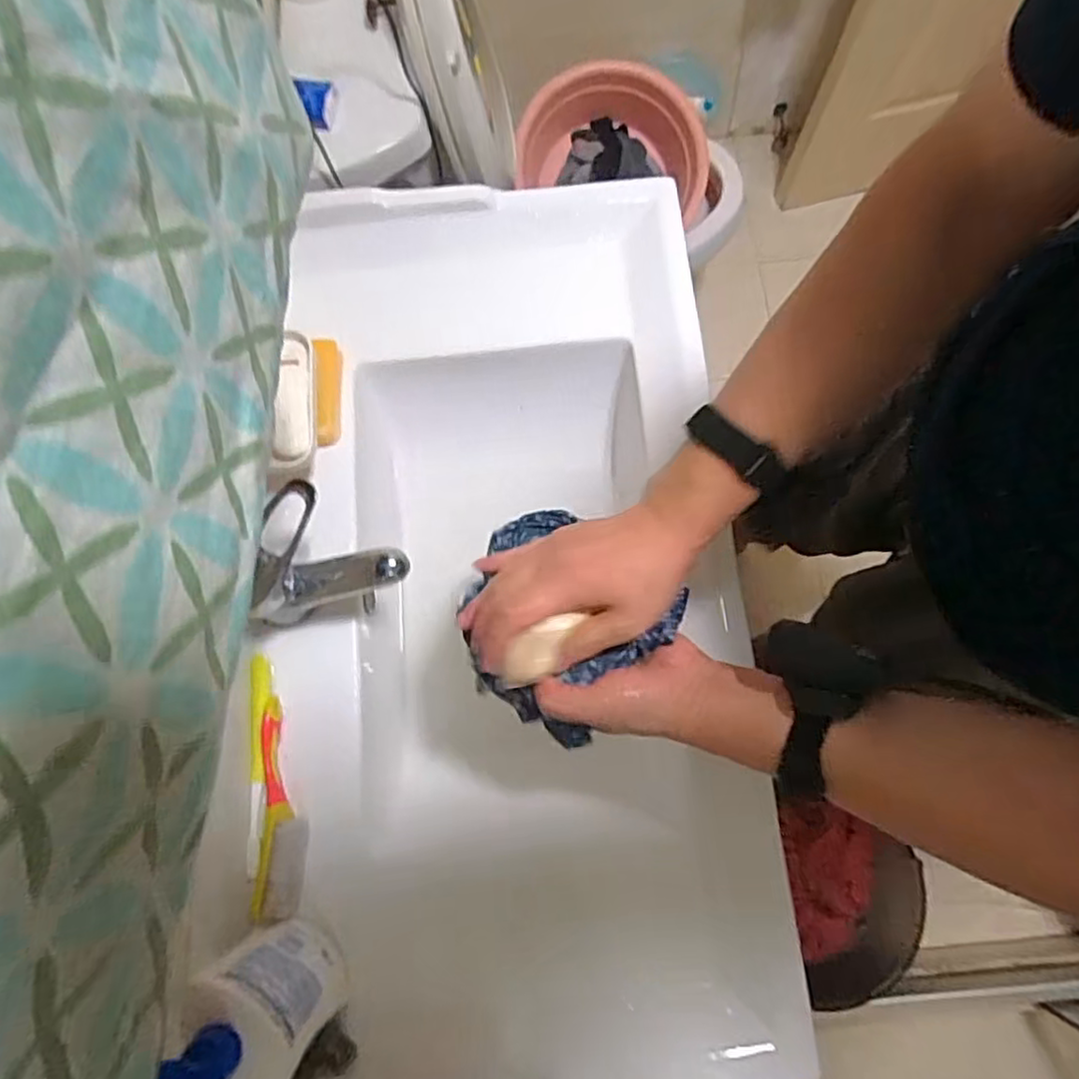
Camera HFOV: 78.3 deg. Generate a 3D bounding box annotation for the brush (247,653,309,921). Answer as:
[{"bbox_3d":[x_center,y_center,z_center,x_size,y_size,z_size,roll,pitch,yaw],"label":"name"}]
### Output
[{"bbox_3d":[-0.226,0.203,0.561,0.034,0.041,0.208,-10,76,-1],"label":"brush"}]

